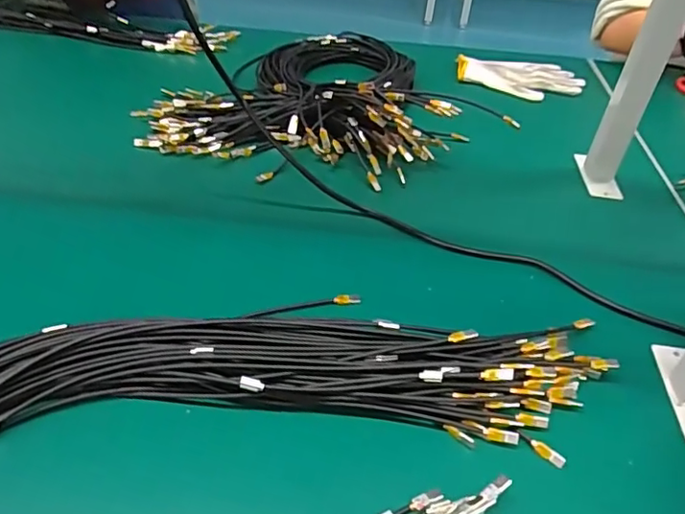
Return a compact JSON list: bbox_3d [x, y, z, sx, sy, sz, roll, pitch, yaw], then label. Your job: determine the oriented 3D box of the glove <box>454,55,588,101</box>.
[{"bbox_3d":[0.293,-0.293,0.930,0.196,0.023,0.120,-4,41,-11],"label":"glove"}]

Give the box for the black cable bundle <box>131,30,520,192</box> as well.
[{"bbox_3d":[-0.024,-0.220,0.765,0.349,0.071,0.427,33,46,29],"label":"black cable bundle"}]

